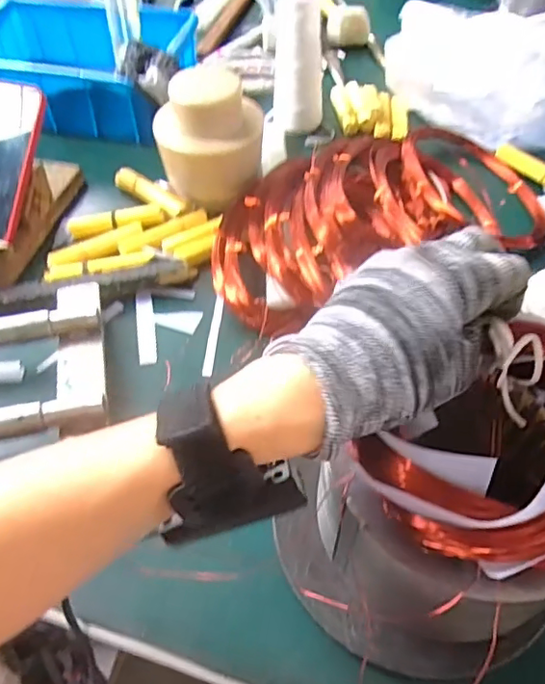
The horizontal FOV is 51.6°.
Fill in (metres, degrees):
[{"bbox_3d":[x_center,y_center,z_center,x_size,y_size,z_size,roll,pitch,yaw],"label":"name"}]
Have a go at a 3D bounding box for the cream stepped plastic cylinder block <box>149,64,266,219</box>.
[{"bbox_3d":[-0.067,-0.217,0.594,0.100,0.114,0.096,28,57,21],"label":"cream stepped plastic cylinder block"}]

